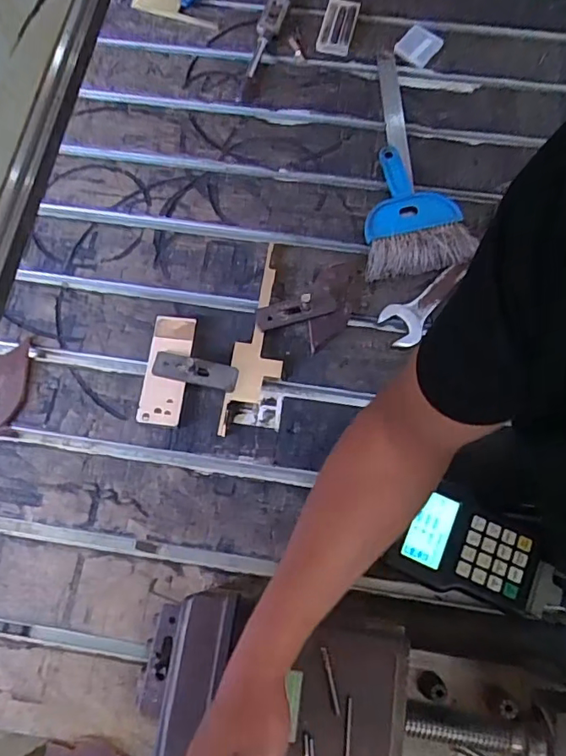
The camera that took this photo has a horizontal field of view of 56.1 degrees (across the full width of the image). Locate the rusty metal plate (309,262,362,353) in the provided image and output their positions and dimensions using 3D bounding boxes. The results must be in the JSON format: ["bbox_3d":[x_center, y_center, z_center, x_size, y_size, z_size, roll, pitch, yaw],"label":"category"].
[{"bbox_3d":[0.064,-0.091,0.648,0.054,0.014,0.119,9,72,3],"label":"rusty metal plate"}]

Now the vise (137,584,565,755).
[{"bbox_3d":[0.090,0.277,0.477,0.426,0.116,0.142,3,72,1],"label":"vise"}]

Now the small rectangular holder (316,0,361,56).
[{"bbox_3d":[0.085,-0.541,0.814,0.050,0.013,0.112,14,73,5],"label":"small rectangular holder"}]

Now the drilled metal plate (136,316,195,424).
[{"bbox_3d":[-0.135,-0.010,0.626,0.047,0.018,0.131,7,72,3],"label":"drilled metal plate"}]

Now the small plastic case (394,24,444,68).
[{"bbox_3d":[0.198,-0.488,0.780,0.055,0.011,0.068,37,76,11],"label":"small plastic case"}]

